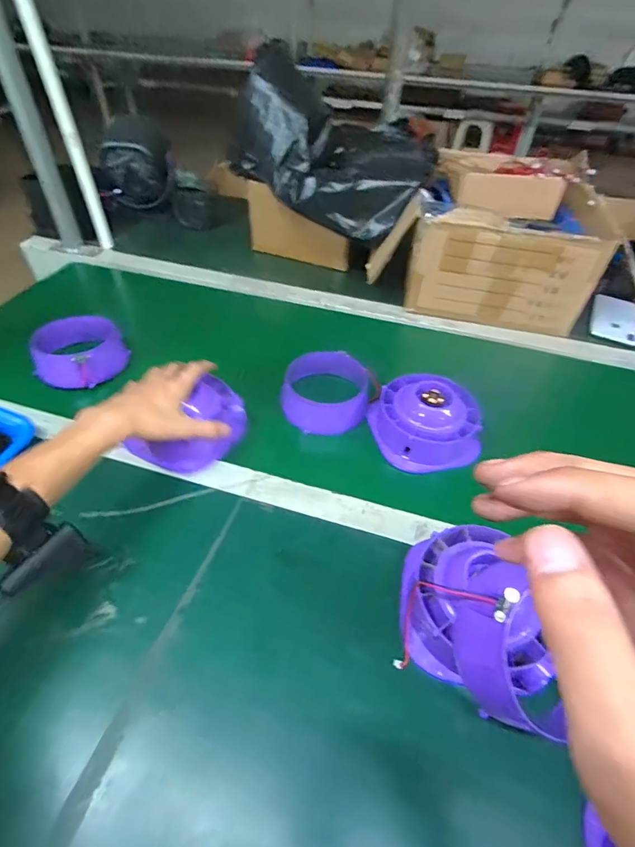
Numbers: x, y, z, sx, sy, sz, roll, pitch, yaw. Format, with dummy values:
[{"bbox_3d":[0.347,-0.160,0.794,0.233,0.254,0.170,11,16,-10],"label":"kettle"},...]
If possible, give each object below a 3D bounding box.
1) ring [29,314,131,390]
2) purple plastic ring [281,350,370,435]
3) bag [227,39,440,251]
[{"bbox_3d":[-0.350,-0.104,0.624,0.122,0.068,0.094,-24,52,-24],"label":"ring"},{"bbox_3d":[0.012,-0.046,0.599,0.119,0.062,0.104,1,46,-1],"label":"purple plastic ring"},{"bbox_3d":[0.034,-0.478,0.735,0.314,0.228,0.197,13,47,10],"label":"bag"}]

